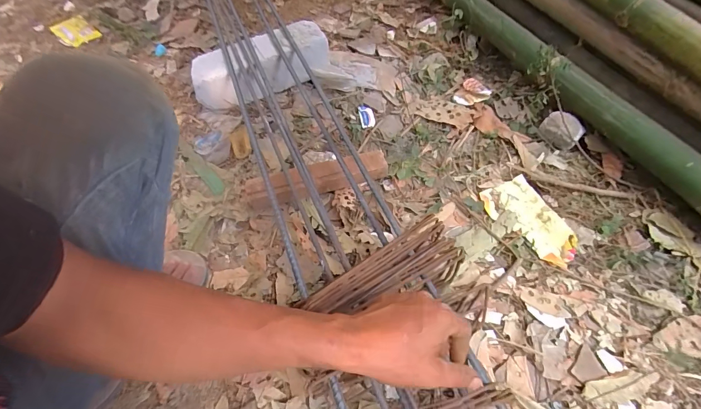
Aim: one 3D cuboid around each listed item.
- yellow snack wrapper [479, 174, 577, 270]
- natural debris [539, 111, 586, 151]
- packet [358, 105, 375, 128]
[{"bbox_3d":[0.336,0.032,0.632,0.105,0.015,0.182,-22,57,-12],"label":"yellow snack wrapper"},{"bbox_3d":[0.438,-0.152,0.697,0.081,0.049,0.055,37,65,22],"label":"natural debris"},{"bbox_3d":[0.040,-0.204,0.791,0.036,0.014,0.076,-8,56,-3],"label":"packet"}]

